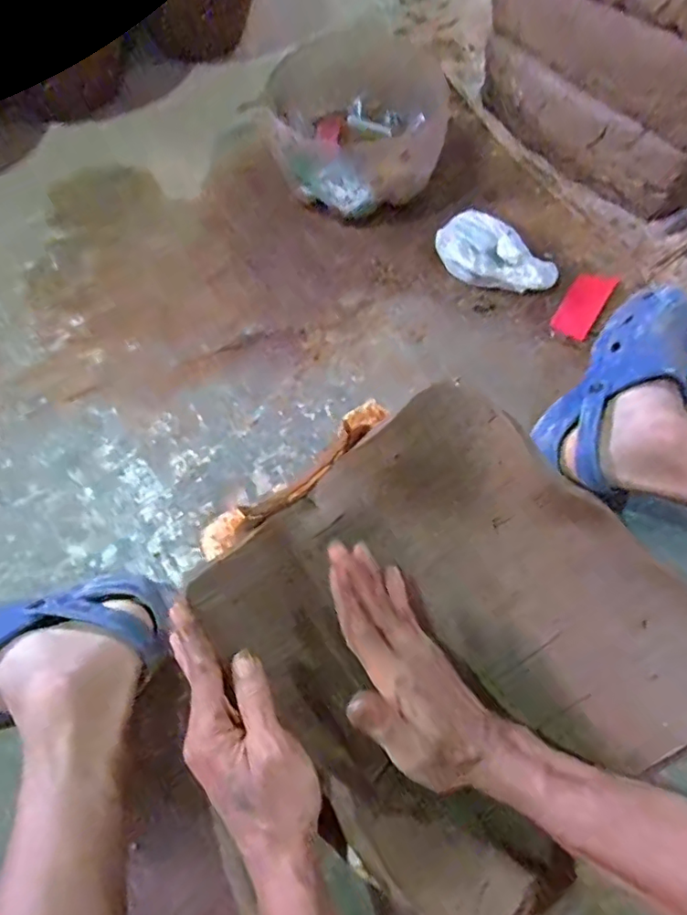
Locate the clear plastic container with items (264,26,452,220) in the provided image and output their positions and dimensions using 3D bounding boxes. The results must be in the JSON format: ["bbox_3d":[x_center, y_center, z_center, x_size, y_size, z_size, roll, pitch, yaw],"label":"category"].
[{"bbox_3d":[0.016,-0.464,0.783,0.248,0.101,0.277,5,66,4],"label":"clear plastic container with items"}]

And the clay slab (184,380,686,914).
[{"bbox_3d":[0.077,0.145,0.436,0.310,0.168,0.272,41,73,18],"label":"clay slab"}]

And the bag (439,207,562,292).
[{"bbox_3d":[0.201,-0.264,0.710,0.161,0.047,0.095,27,69,13],"label":"bag"}]

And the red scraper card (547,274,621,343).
[{"bbox_3d":[0.307,-0.197,0.692,0.049,0.009,0.093,30,85,26],"label":"red scraper card"}]

